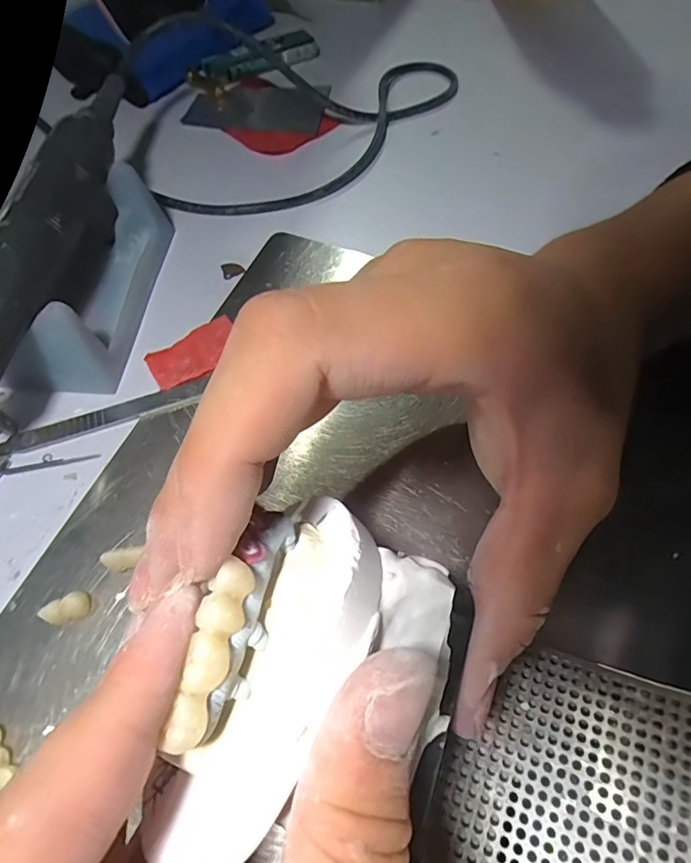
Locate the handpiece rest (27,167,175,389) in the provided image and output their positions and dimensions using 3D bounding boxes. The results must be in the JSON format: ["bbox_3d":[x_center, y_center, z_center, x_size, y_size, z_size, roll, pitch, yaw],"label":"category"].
[{"bbox_3d":[-0.112,-0.072,0.220,0.026,0.042,0.104,3,61,3],"label":"handpiece rest"}]

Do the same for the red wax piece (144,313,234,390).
[{"bbox_3d":[-0.069,-0.037,0.220,0.042,0.004,0.027,-30,65,-15],"label":"red wax piece"}]

